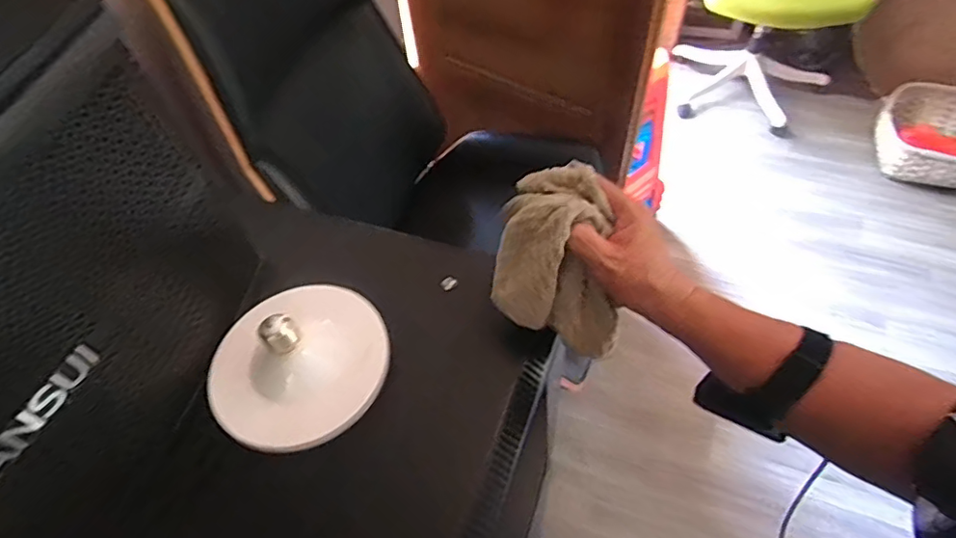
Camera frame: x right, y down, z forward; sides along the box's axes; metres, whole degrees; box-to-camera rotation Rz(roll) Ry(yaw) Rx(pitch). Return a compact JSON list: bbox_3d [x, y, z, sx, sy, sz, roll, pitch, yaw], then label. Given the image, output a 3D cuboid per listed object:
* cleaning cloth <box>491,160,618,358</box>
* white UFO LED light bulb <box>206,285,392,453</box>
[{"bbox_3d":[0.057,0.001,0.420,0.088,0.147,0.043,-10,15,2],"label":"cleaning cloth"},{"bbox_3d":[-0.147,0.063,0.429,0.133,0.060,0.139,-2,54,3],"label":"white UFO LED light bulb"}]

